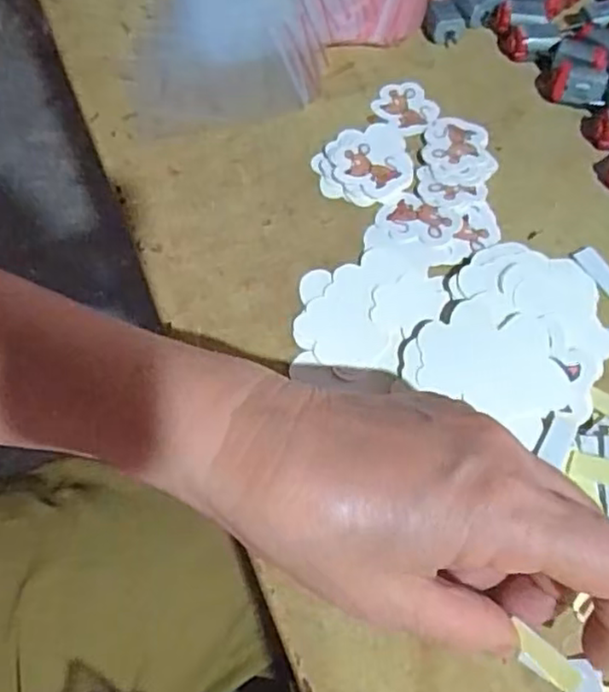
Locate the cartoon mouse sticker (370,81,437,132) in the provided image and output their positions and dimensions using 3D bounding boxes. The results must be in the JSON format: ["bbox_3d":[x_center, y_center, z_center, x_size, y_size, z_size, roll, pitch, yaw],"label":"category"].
[{"bbox_3d":[0.057,-0.135,0.377,0.037,0.004,0.033,39,70,22],"label":"cartoon mouse sticker"}]

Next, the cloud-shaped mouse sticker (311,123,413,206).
[{"bbox_3d":[0.032,-0.096,0.355,0.051,0.005,0.050,-18,66,-6],"label":"cloud-shaped mouse sticker"}]

